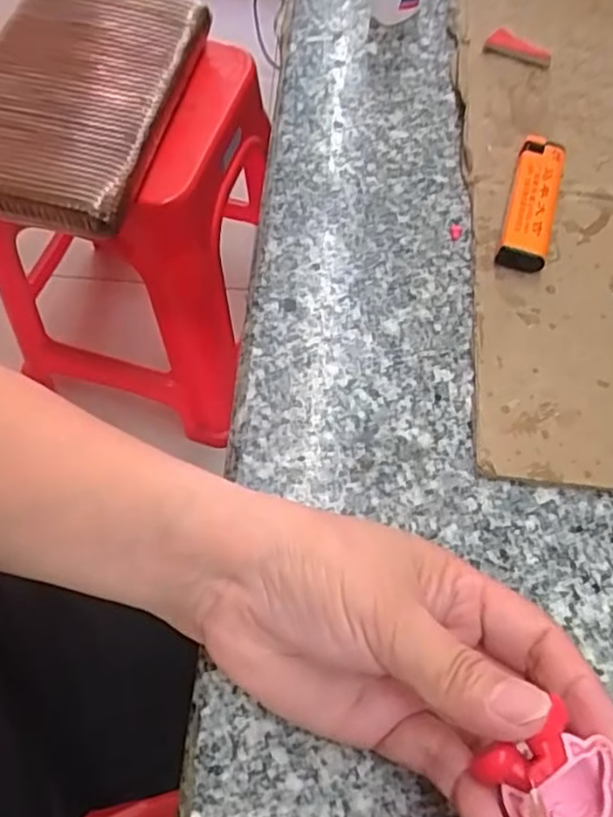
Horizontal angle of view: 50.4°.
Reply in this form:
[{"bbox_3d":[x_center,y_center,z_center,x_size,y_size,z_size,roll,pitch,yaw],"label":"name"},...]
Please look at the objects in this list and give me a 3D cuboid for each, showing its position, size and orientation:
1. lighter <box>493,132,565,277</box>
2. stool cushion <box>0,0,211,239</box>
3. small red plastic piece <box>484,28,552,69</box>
[{"bbox_3d":[0.114,-0.105,0.331,0.023,0.015,0.080,17,64,5],"label":"lighter"},{"bbox_3d":[-0.260,-0.350,0.733,0.227,0.044,0.358,14,64,3],"label":"stool cushion"},{"bbox_3d":[0.127,-0.214,0.388,0.039,0.010,0.010,29,65,11],"label":"small red plastic piece"}]

